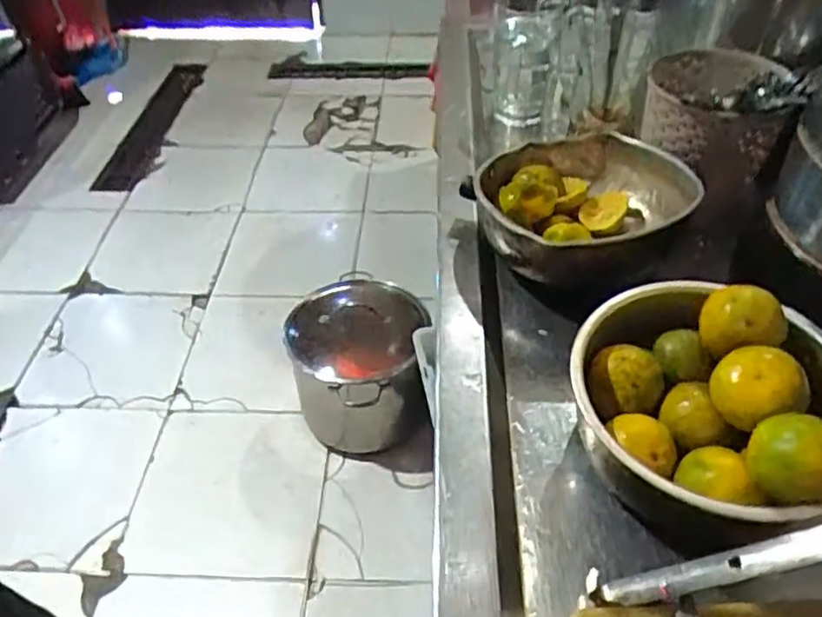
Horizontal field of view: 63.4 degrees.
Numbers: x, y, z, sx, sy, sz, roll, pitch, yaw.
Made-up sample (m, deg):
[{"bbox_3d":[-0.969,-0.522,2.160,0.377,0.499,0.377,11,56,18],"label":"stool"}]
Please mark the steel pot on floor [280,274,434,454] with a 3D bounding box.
[{"bbox_3d":[-0.114,0.142,1.501,0.294,0.294,0.346,-10,45,-8],"label":"steel pot on floor"}]

